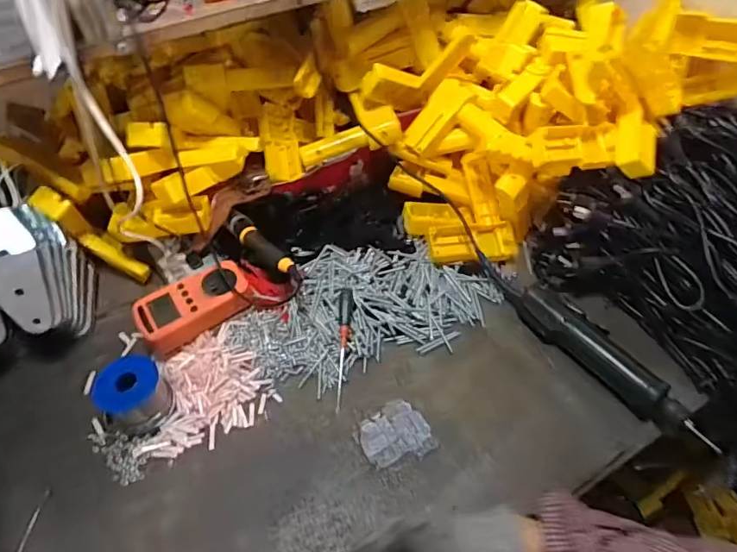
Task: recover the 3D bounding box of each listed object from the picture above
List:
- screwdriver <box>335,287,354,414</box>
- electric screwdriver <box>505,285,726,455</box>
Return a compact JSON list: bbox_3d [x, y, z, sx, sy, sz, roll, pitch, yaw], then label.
[{"bbox_3d":[-0.031,0.086,0.585,0.016,0.022,0.141,3,72,3],"label":"screwdriver"},{"bbox_3d":[0.267,0.091,0.575,0.046,0.037,0.257,-33,58,-23],"label":"electric screwdriver"}]

